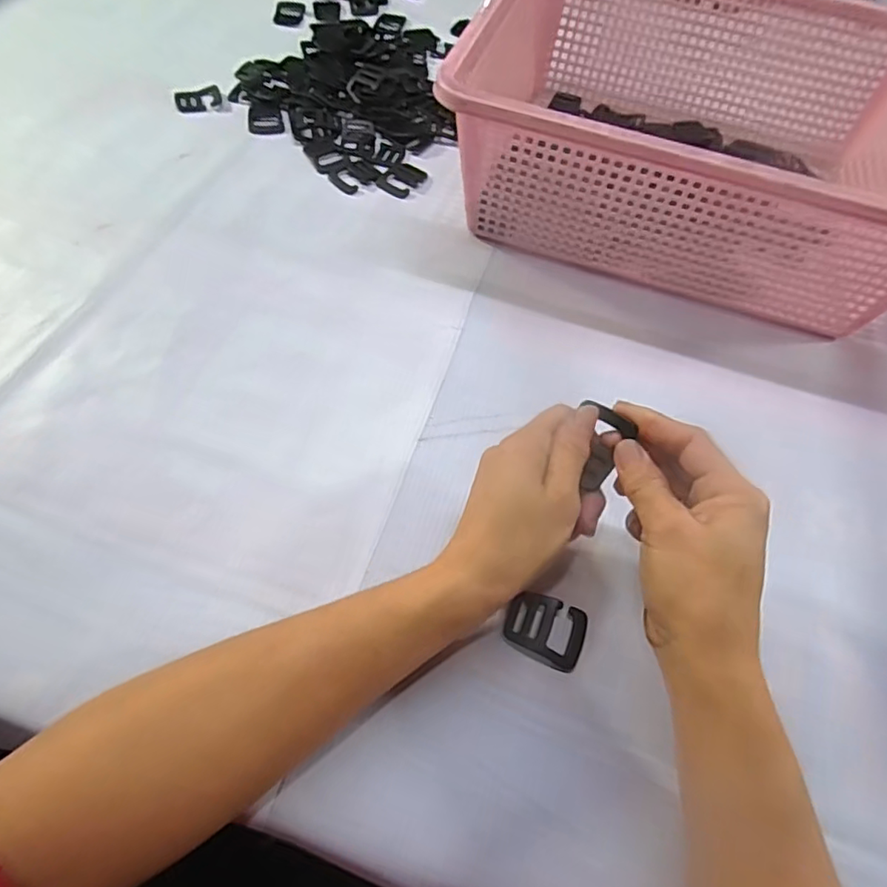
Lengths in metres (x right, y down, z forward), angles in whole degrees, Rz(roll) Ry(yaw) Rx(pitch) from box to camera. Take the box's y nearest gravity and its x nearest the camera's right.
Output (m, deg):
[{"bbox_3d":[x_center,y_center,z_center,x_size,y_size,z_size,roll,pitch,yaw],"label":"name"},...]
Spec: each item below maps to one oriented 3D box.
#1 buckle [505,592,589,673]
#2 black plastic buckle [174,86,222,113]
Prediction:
[{"bbox_3d":[0.057,0.101,0.316,0.042,0.004,0.034,21,60,8],"label":"buckle"},{"bbox_3d":[-0.237,-0.332,0.556,0.042,0.007,0.037,-13,61,-12],"label":"black plastic buckle"}]

